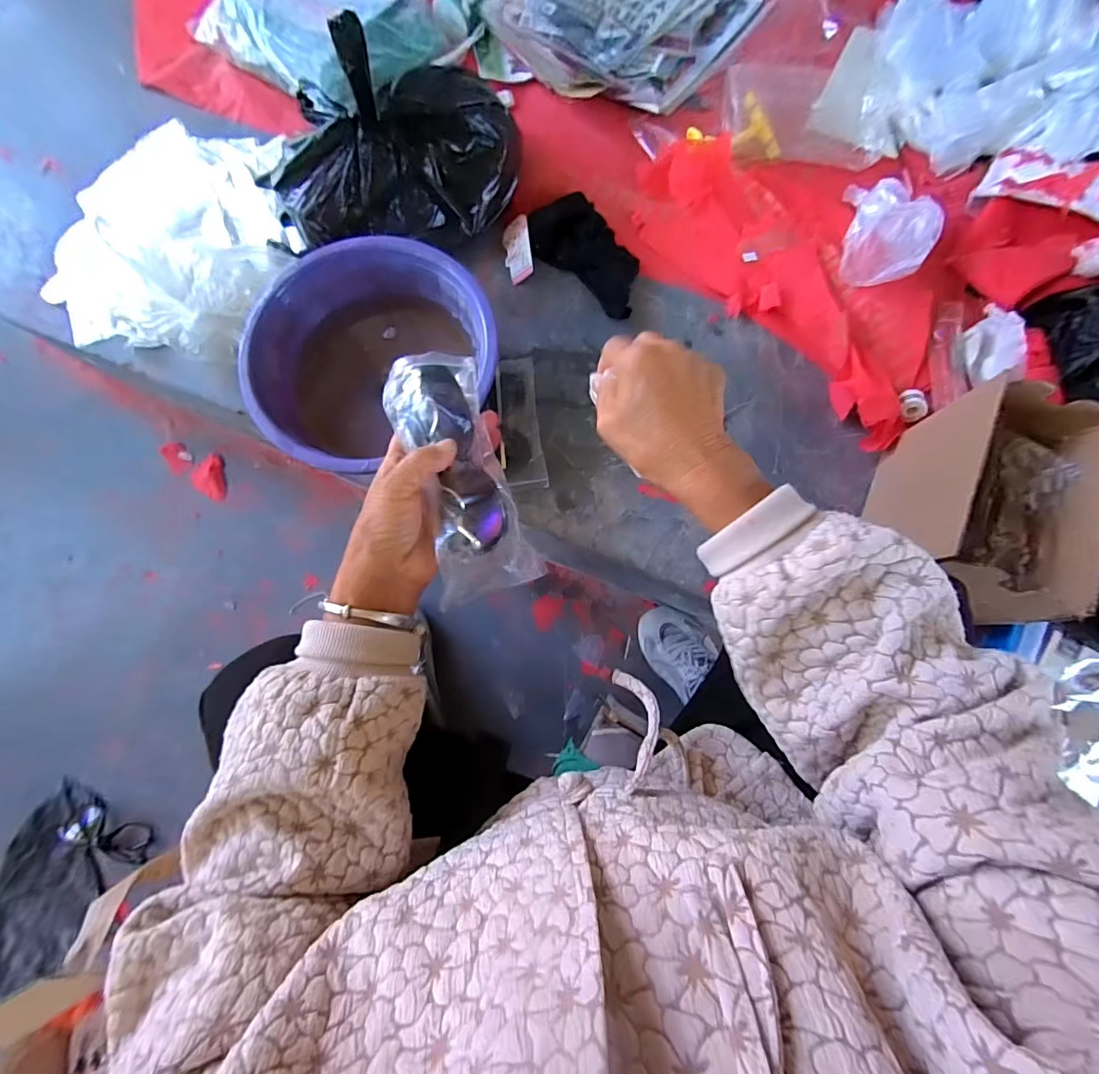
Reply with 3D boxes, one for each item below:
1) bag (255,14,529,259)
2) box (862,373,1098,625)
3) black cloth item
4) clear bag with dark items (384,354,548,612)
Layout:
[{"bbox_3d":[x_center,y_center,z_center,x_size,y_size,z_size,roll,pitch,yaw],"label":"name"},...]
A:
[{"bbox_3d":[-0.193,-0.488,0.594,0.313,0.240,0.191,-43,82,-6],"label":"bag"},{"bbox_3d":[0.431,-0.025,0.498,0.113,0.171,0.196,22,81,5],"label":"box"},{"bbox_3d":[0.055,-0.398,0.674,0.199,0.031,0.095,40,83,7],"label":"black cloth item"},{"bbox_3d":[-0.065,-0.047,0.340,0.066,0.029,0.177,-18,81,-2],"label":"clear bag with dark items"}]

